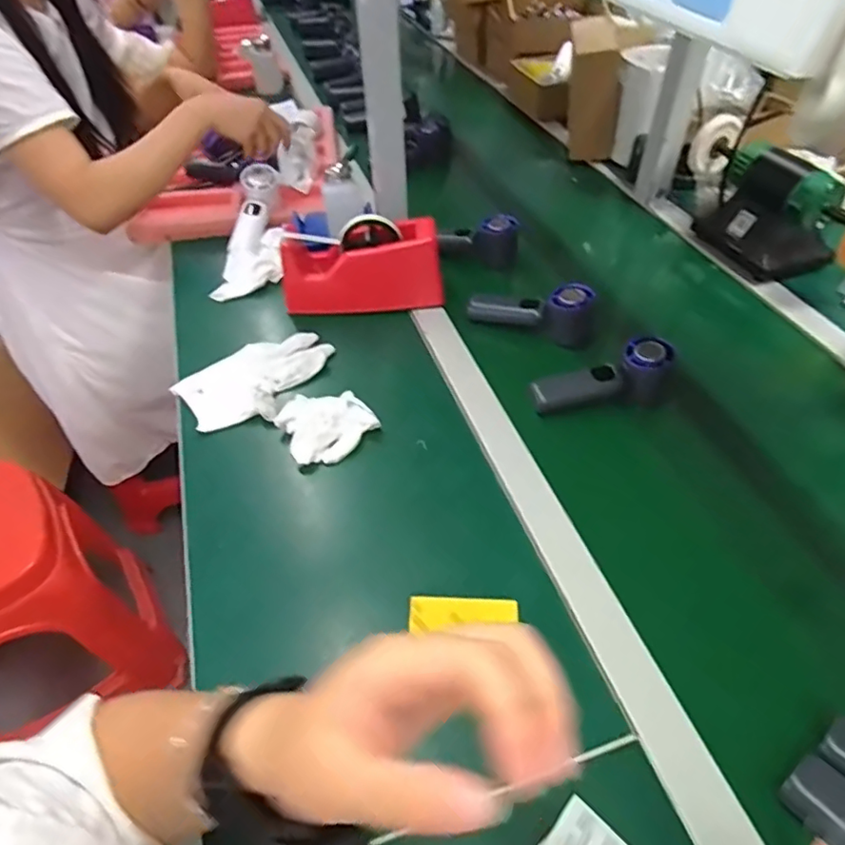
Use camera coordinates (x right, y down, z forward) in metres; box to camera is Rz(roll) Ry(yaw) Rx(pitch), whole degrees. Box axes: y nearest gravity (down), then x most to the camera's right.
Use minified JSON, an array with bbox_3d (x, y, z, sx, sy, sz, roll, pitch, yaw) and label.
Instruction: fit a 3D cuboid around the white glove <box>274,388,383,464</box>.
[{"bbox_3d":[-0.099,0.001,0.600,0.094,0.029,0.076,-23,51,-20],"label":"white glove"}]

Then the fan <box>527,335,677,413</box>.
[{"bbox_3d":[0.194,-0.045,0.622,0.152,0.052,0.046,-17,47,5],"label":"fan"}]

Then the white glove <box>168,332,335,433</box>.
[{"bbox_3d":[-0.189,-0.054,0.658,0.111,0.014,0.175,34,56,28],"label":"white glove"}]

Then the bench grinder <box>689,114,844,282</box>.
[{"bbox_3d":[0.479,-0.288,0.771,0.104,0.142,0.298,-12,48,-11],"label":"bench grinder"}]

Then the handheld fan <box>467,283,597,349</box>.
[{"bbox_3d":[0.132,-0.137,0.698,0.146,0.059,0.050,7,47,7],"label":"handheld fan"}]

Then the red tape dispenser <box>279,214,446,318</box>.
[{"bbox_3d":[-0.075,-0.201,0.729,0.202,0.097,0.074,3,47,3],"label":"red tape dispenser"}]

